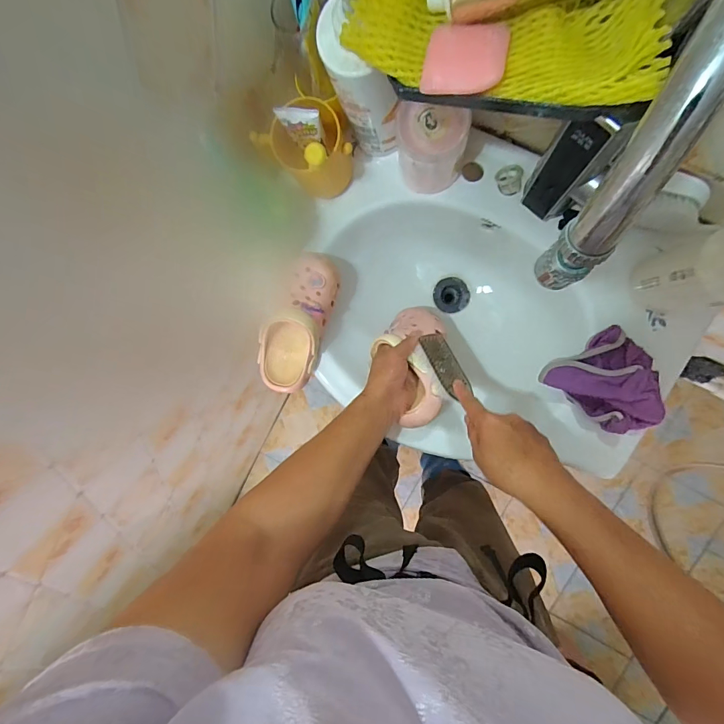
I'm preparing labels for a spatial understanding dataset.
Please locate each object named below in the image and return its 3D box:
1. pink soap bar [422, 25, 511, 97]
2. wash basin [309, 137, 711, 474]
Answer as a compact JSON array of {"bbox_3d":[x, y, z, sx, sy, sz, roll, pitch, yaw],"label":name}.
[{"bbox_3d":[0.078,-0.230,0.293,0.060,0.011,0.056,8,94,6],"label":"pink soap bar"},{"bbox_3d":[0.159,-0.063,0.576,0.508,0.171,0.361,44,97,2],"label":"wash basin"}]

